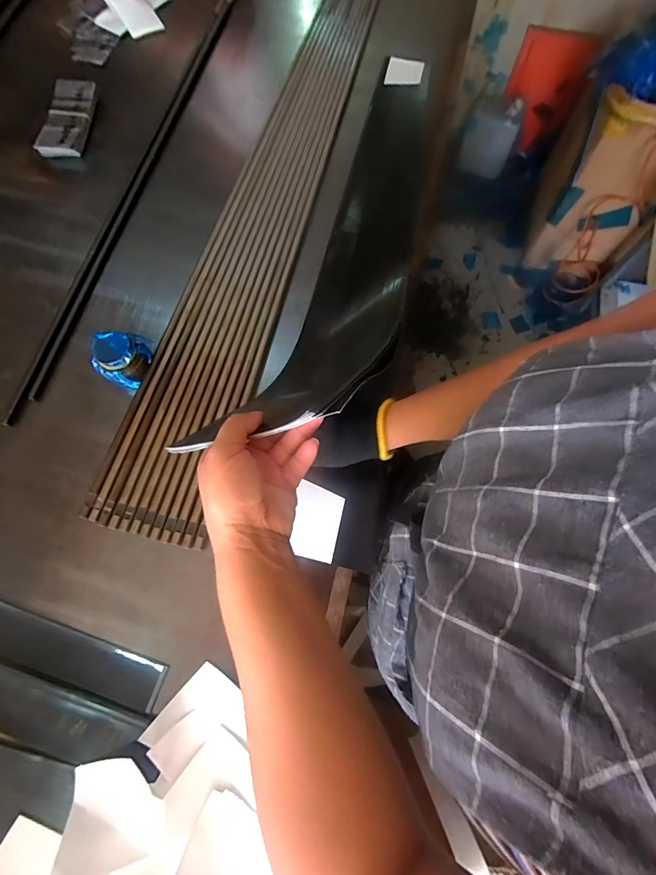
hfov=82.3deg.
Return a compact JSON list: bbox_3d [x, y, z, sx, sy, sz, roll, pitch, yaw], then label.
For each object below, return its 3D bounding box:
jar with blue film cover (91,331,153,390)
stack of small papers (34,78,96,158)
[{"bbox_3d":[-0.283,-0.111,0.513,0.066,0.047,0.073,17,74,5],"label":"jar with blue film cover"},{"bbox_3d":[-0.465,-0.575,0.668,0.074,0.022,0.167,4,74,1],"label":"stack of small papers"}]

